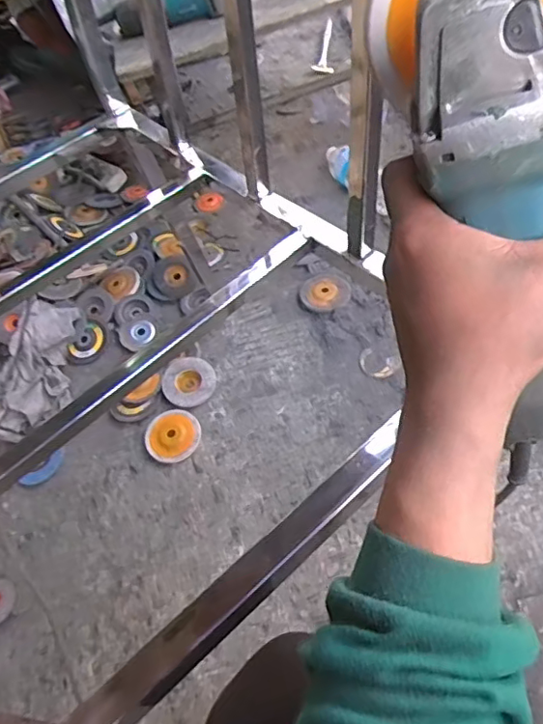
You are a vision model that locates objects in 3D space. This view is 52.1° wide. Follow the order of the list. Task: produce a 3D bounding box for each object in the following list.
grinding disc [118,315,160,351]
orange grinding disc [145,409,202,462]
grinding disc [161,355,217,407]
[{"bbox_3d":[-0.268,-0.061,1.121,0.079,0.012,0.080,-6,55,9],"label":"grinding disc"},{"bbox_3d":[-0.173,0.127,0.969,0.095,0.019,0.096,-6,55,9],"label":"orange grinding disc"},{"bbox_3d":[-0.151,0.034,1.017,0.096,0.013,0.095,2,69,-5],"label":"grinding disc"}]

